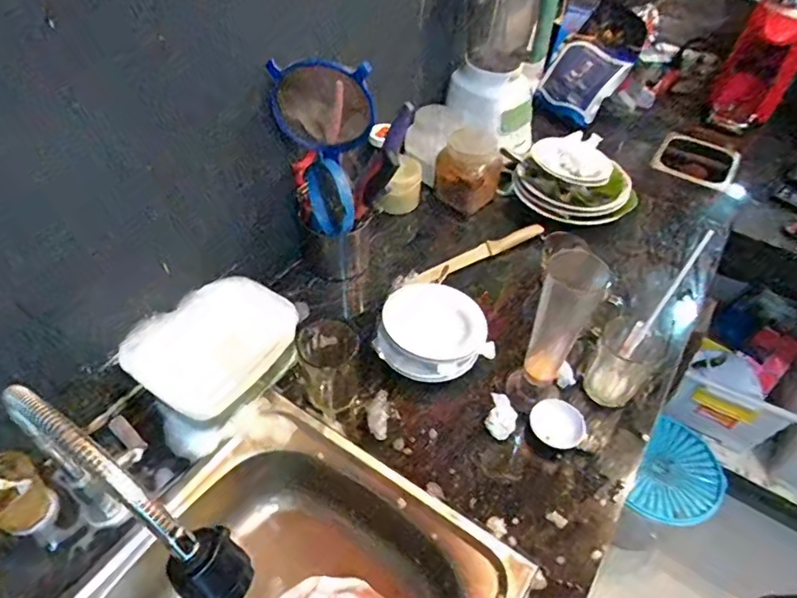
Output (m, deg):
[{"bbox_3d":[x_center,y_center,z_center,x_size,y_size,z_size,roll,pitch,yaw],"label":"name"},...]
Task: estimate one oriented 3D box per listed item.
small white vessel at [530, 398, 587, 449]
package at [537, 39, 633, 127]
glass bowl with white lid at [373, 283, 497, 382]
[{"bbox_3d":[0.210,0.165,0.706,0.070,0.020,0.061,18,49,13],"label":"small white vessel"},{"bbox_3d":[0.401,-0.487,1.198,0.162,0.163,0.051,40,17,20],"label":"package"},{"bbox_3d":[0.055,0.051,0.771,0.158,0.053,0.151,2,48,-2],"label":"glass bowl with white lid"}]

